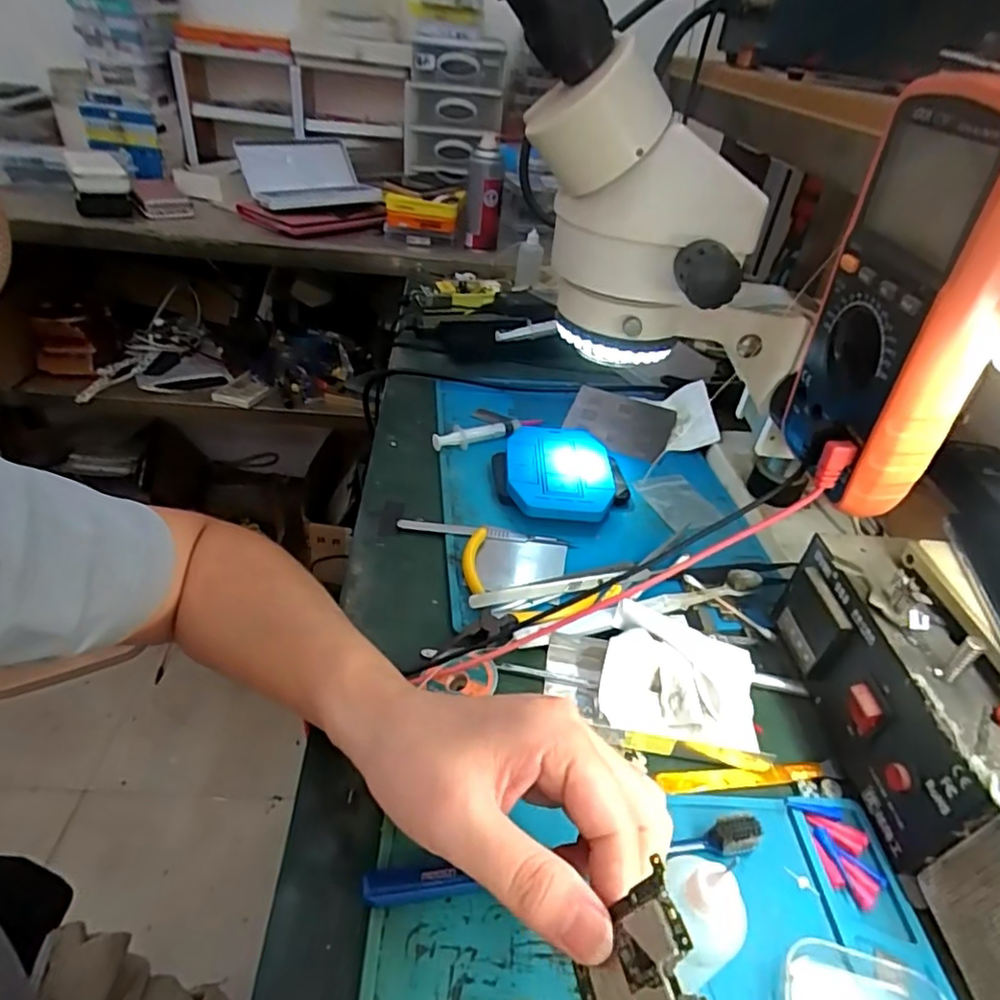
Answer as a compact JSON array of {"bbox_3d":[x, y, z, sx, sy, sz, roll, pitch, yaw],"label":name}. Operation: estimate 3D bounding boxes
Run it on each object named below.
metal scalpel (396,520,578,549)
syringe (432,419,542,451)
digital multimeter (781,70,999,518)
[{"bbox_3d":[-0.011,0.024,0.473,0.134,0.007,0.013,4,37,-2],"label":"metal scalpel"},{"bbox_3d":[-0.012,-0.061,0.577,0.107,0.018,0.017,-11,40,-21],"label":"syringe"},{"bbox_3d":[0.190,-0.086,0.282,0.048,0.171,0.087,4,37,-4],"label":"digital multimeter"}]

